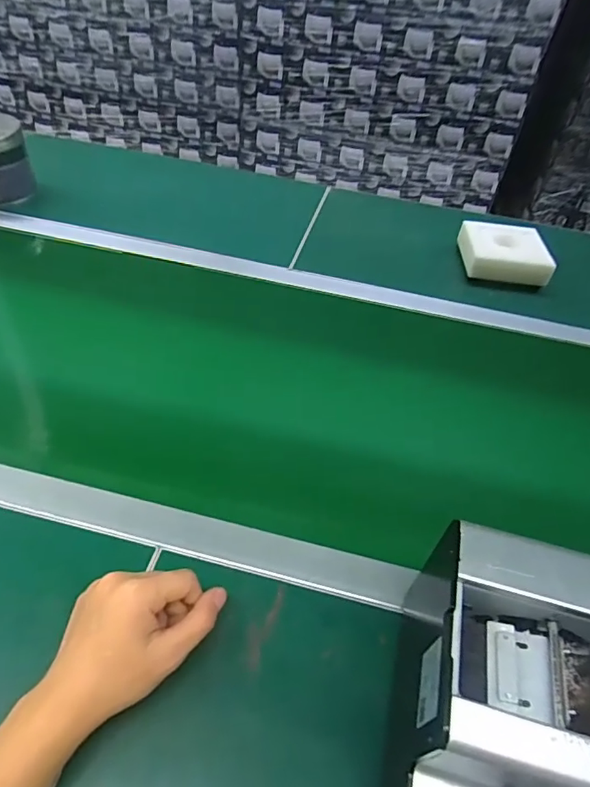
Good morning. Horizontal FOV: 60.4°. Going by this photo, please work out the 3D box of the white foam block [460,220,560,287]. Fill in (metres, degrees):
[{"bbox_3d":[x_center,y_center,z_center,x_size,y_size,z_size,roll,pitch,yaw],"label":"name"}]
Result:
[{"bbox_3d":[0.351,-0.240,0.851,0.142,0.046,0.131,9,45,3],"label":"white foam block"}]

